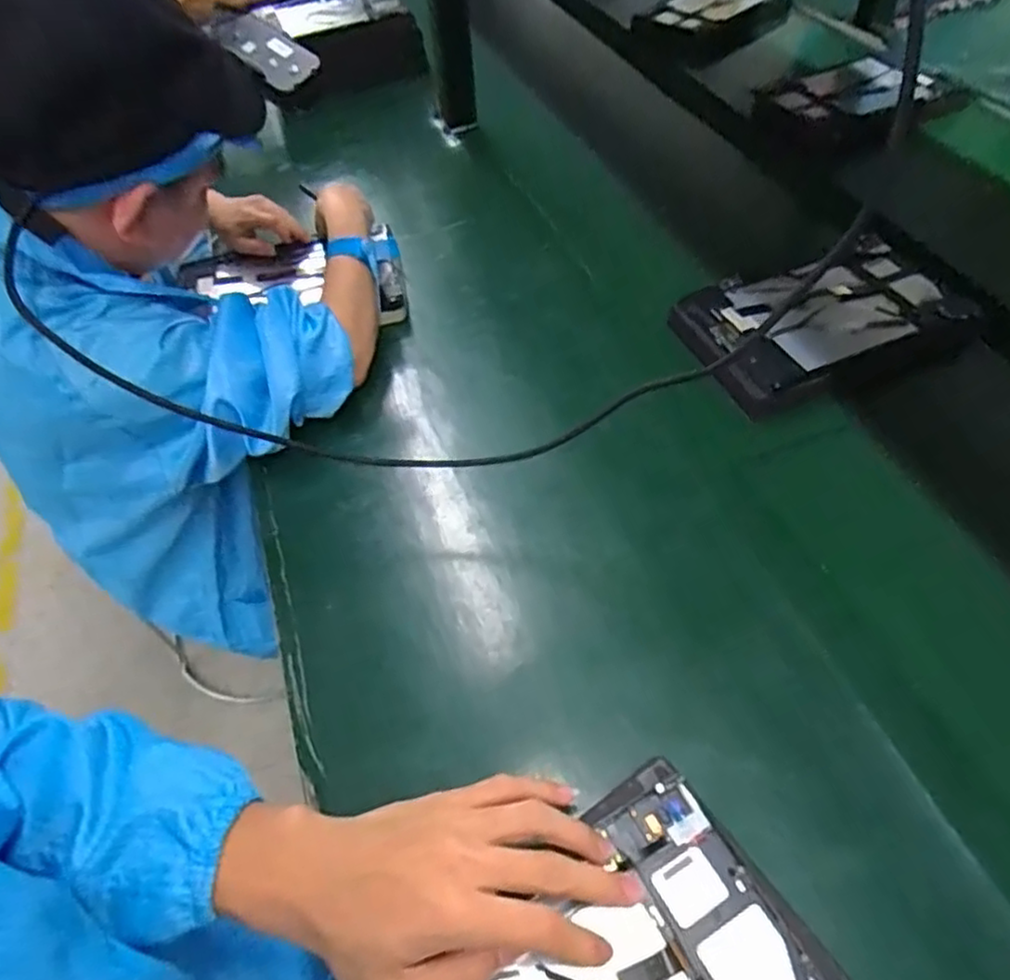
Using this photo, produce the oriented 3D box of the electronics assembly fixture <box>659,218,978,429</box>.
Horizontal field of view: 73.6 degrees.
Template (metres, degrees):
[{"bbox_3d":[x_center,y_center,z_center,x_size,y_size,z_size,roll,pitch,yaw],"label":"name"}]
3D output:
[{"bbox_3d":[0.320,-0.168,0.649,0.298,0.023,0.171,-23,54,-10],"label":"electronics assembly fixture"}]

